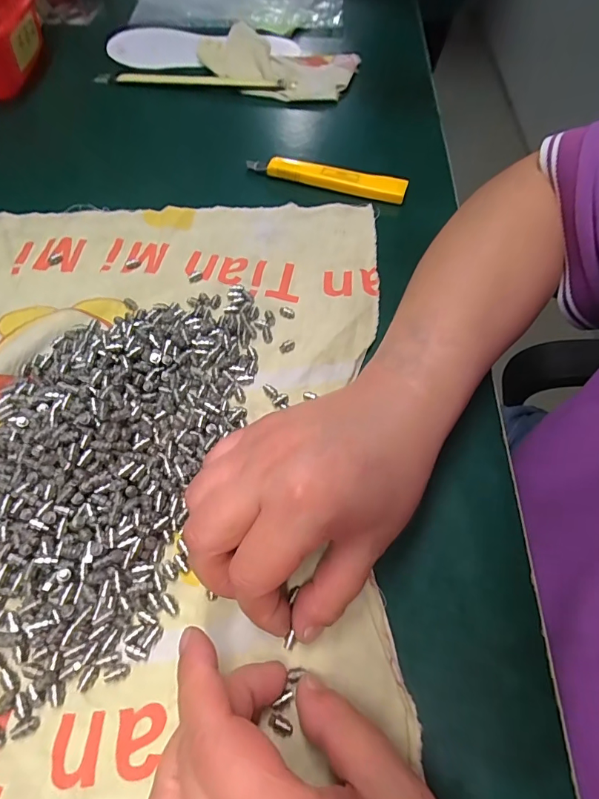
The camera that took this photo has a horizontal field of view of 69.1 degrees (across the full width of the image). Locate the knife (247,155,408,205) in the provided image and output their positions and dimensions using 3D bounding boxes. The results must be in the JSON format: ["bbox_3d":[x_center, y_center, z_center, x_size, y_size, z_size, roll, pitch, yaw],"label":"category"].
[{"bbox_3d":[0.021,-0.184,0.355,0.132,0.013,0.018,18,62,9],"label":"knife"}]

